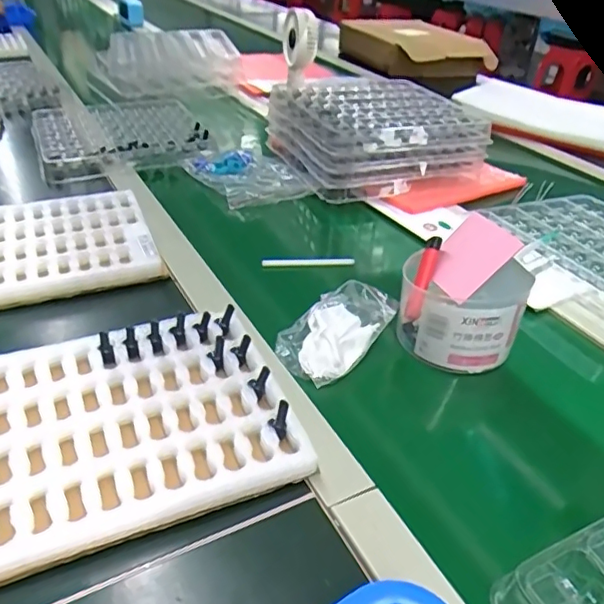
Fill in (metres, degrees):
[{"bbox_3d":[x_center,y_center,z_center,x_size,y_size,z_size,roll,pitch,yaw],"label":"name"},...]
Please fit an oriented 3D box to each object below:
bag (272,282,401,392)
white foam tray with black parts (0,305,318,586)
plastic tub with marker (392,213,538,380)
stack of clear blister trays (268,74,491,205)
[{"bbox_3d":[0.032,0.022,0.535,0.072,0.034,0.122,26,40,29],"label":"bag"},{"bbox_3d":[-0.152,0.092,0.420,0.272,0.032,0.187,-12,38,-22],"label":"white foam tray with black parts"},{"bbox_3d":[0.149,-0.008,0.527,0.108,0.111,0.099,17,37,18],"label":"plastic tub with marker"},{"bbox_3d":[0.101,-0.258,0.876,0.249,0.089,0.261,-13,38,-23],"label":"stack of clear blister trays"}]

